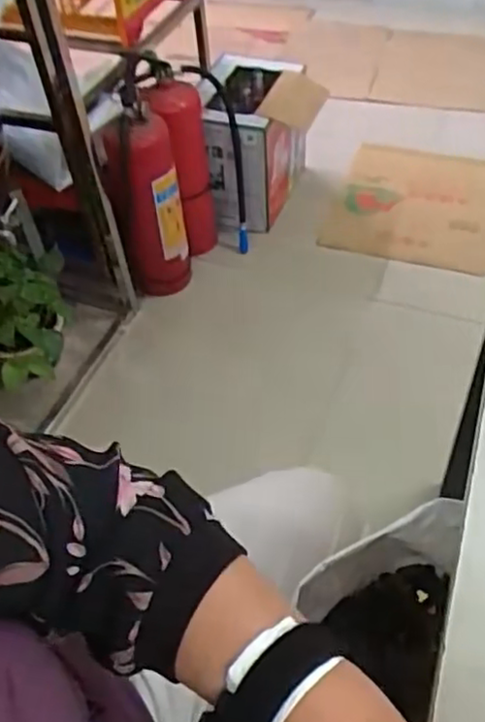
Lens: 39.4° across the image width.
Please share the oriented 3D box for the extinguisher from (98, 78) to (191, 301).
[{"bbox_3d":[-0.214,-0.359,1.511,0.152,0.413,0.167,-9,49,-2],"label":"extinguisher"}]

